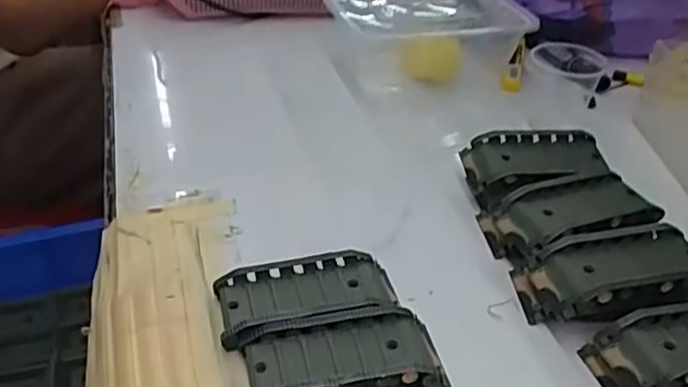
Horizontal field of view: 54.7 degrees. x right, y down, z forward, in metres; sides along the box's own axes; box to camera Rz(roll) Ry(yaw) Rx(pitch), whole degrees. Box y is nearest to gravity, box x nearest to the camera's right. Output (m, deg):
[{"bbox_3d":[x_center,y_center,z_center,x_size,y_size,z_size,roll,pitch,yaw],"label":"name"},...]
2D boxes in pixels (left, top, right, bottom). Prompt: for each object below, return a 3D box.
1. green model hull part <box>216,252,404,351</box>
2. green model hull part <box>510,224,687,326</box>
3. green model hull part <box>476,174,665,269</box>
[{"bbox_3d":[-0.018,0.054,0.360,0.097,0.016,0.045,-8,38,-14],"label":"green model hull part"},{"bbox_3d":[0.152,0.050,0.369,0.099,0.035,0.054,-3,37,-8],"label":"green model hull part"},{"bbox_3d":[0.140,0.017,0.411,0.094,0.034,0.056,-8,38,-14],"label":"green model hull part"}]

